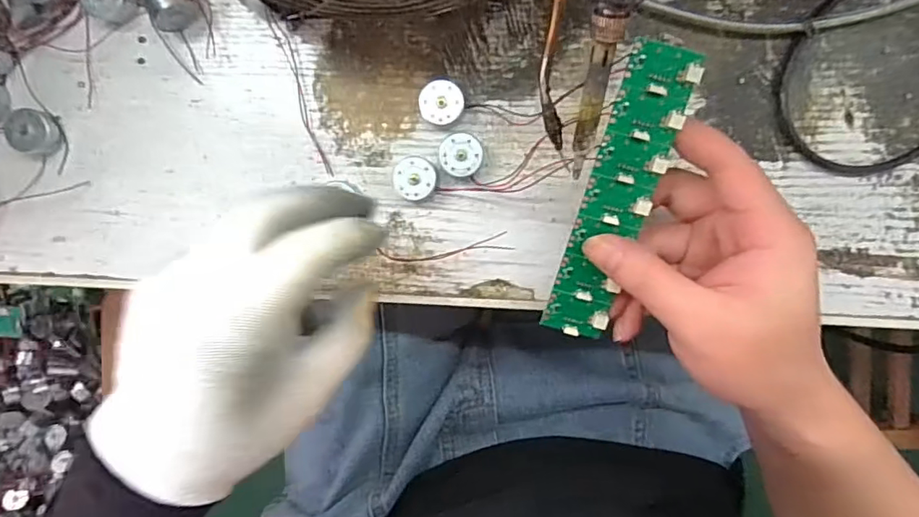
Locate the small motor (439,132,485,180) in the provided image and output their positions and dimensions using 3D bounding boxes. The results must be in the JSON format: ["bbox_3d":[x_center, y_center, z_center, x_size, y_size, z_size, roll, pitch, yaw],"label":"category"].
[{"bbox_3d":[0.001,-0.055,0.289,0.023,0.014,0.024,-4,98,2],"label":"small motor"}]

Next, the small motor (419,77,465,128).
[{"bbox_3d":[-0.009,-0.083,0.287,0.024,0.015,0.024,0,98,2],"label":"small motor"}]

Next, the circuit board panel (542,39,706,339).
[{"bbox_3d":[0.073,-0.026,0.246,0.030,0.006,0.138,16,109,0],"label":"circuit board panel"}]

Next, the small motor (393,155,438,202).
[{"bbox_3d":[-0.023,-0.043,0.291,0.023,0.014,0.023,-4,98,2],"label":"small motor"}]

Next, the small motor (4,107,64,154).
[{"bbox_3d":[-0.233,-0.069,0.292,0.023,0.012,0.024,4,98,1],"label":"small motor"}]

